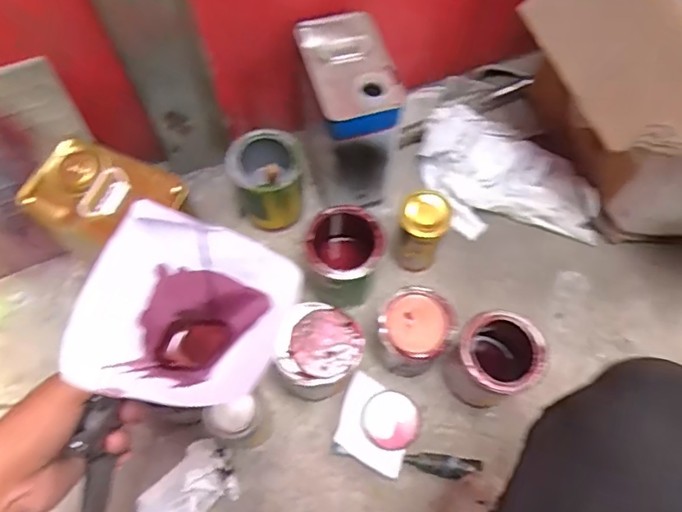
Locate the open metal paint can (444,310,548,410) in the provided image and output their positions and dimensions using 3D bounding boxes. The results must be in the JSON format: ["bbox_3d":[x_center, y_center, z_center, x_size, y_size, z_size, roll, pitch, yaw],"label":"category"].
[{"bbox_3d":[0.201,0.143,0.712,0.099,0.138,0.103,0,68,0],"label":"open metal paint can"}]

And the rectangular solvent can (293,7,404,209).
[{"bbox_3d":[0.008,-0.198,0.773,0.112,0.232,0.165,-14,67,-8],"label":"rectangular solvent can"}]

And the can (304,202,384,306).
[{"bbox_3d":[0.005,0.004,0.762,0.099,0.123,0.104,0,68,0],"label":"can"}]

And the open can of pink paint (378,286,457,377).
[{"bbox_3d":[0.100,0.107,0.732,0.090,0.116,0.099,30,71,12],"label":"open can of pink paint"}]

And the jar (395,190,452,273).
[{"bbox_3d":[0.115,-0.030,0.770,0.064,0.151,0.065,0,68,0],"label":"jar"}]

